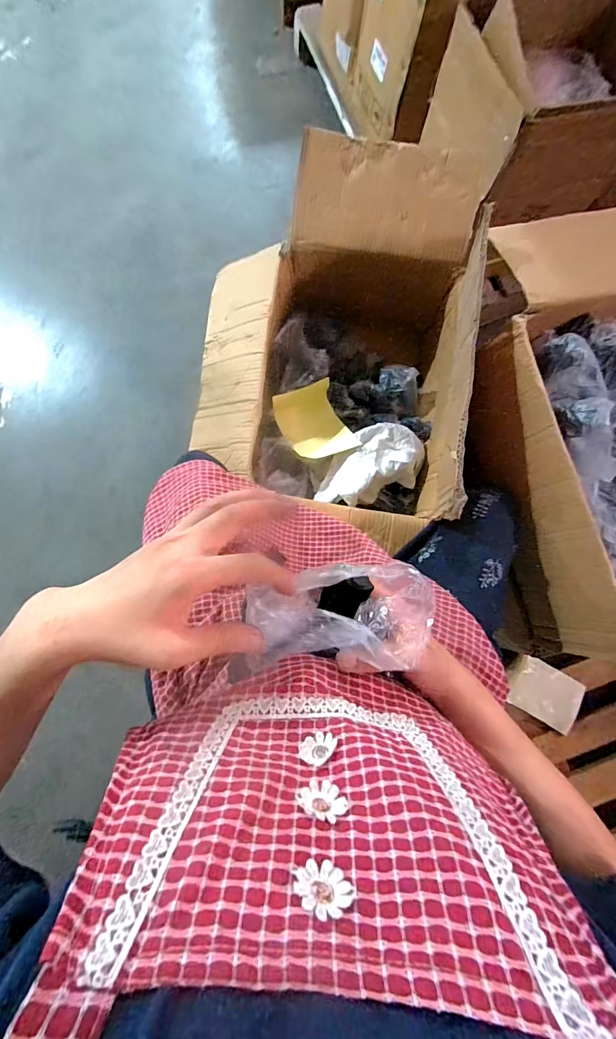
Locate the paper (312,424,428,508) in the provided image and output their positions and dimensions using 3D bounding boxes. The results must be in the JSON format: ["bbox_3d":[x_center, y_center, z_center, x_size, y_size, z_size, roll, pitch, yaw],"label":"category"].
[{"bbox_3d":[0.133,-0.112,0.803,0.263,0.077,0.142,-30,83,-21],"label":"paper"}]

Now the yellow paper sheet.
[{"bbox_3d":[0.012,-0.198,0.801,0.134,0.049,0.160,-21,83,-5],"label":"yellow paper sheet"}]

